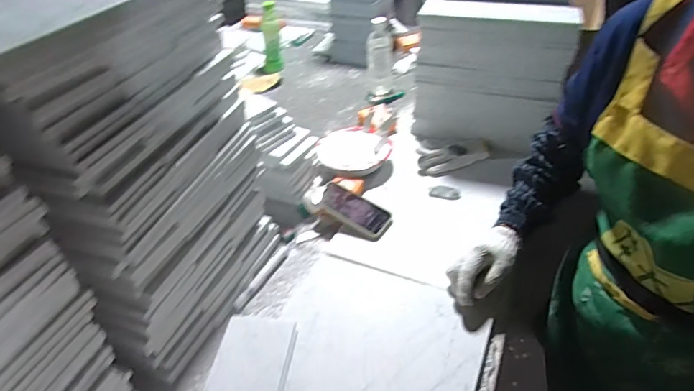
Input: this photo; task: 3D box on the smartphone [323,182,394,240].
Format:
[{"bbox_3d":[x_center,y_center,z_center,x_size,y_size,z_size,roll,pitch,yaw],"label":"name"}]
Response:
[{"bbox_3d":[0.012,0.030,0.889,0.159,0.013,0.072,29,60,29],"label":"smartphone"}]

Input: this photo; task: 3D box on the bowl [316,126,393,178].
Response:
[{"bbox_3d":[0.013,-0.096,1.029,0.151,0.049,0.148,-3,41,3],"label":"bowl"}]

